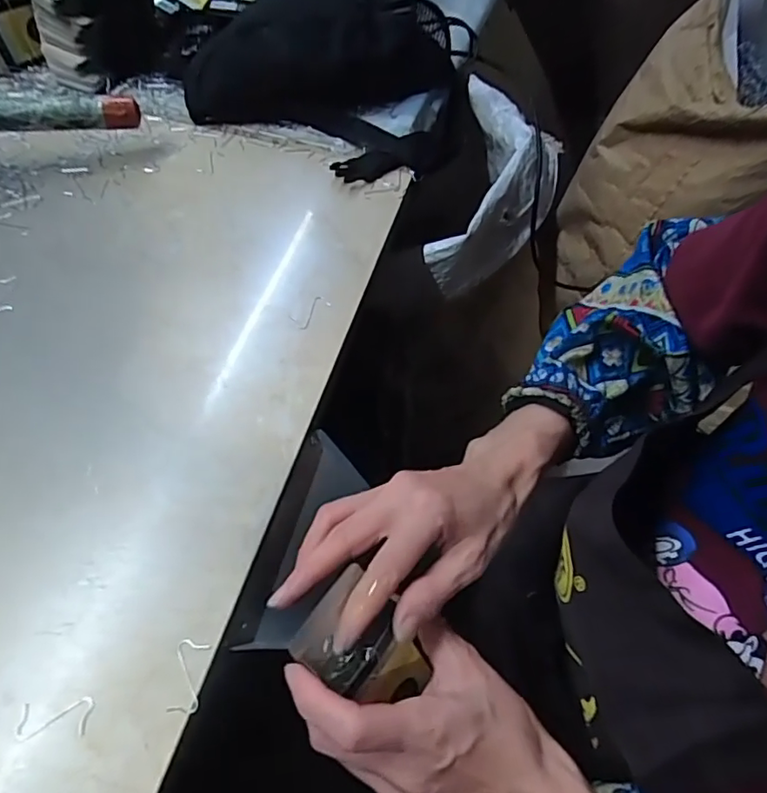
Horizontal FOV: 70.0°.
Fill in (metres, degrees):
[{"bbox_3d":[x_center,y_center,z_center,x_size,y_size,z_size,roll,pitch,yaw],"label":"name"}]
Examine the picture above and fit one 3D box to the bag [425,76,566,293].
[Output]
[{"bbox_3d":[0.127,-0.238,0.601,0.122,0.094,0.266,17,76,6],"label":"bag"}]

